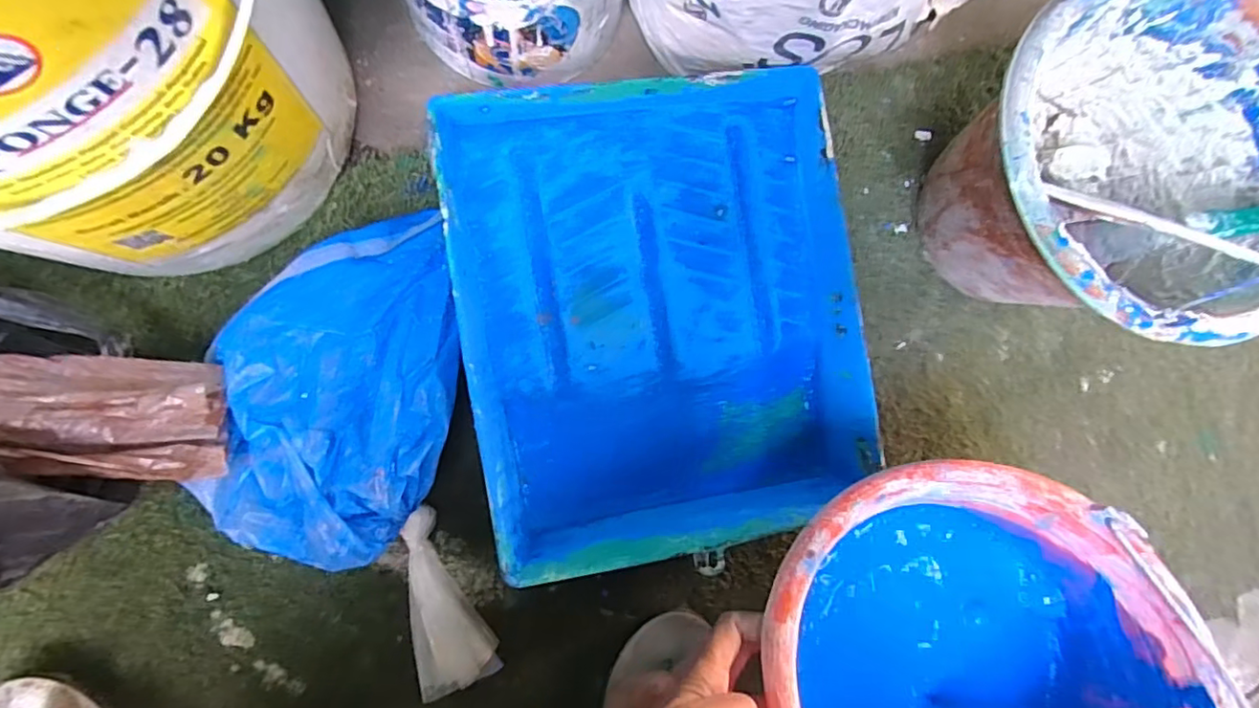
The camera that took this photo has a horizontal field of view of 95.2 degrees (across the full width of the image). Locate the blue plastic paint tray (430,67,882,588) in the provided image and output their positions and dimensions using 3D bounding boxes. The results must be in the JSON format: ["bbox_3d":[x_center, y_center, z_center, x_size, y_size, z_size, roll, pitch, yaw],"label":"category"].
[{"bbox_3d":[0.024,-0.029,0.443,0.286,0.069,0.334,-8,90,-9],"label":"blue plastic paint tray"}]

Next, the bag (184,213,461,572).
[{"bbox_3d":[-0.200,0.014,0.407,0.147,0.068,0.254,11,85,-8],"label":"bag"}]

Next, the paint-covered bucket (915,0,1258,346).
[{"bbox_3d":[0.344,-0.127,0.442,0.244,0.176,0.230,0,89,-9],"label":"paint-covered bucket"}]

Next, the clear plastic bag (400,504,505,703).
[{"bbox_3d":[-0.144,0.181,0.433,0.054,0.037,0.129,-19,92,-9],"label":"clear plastic bag"}]

